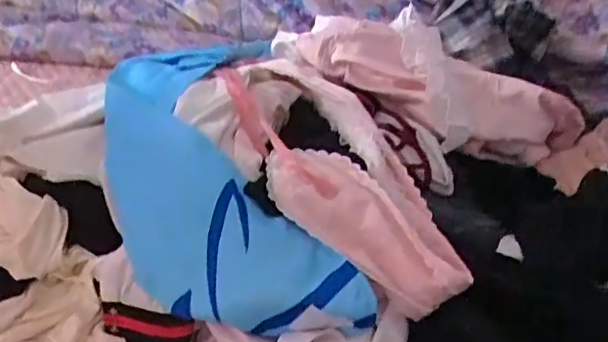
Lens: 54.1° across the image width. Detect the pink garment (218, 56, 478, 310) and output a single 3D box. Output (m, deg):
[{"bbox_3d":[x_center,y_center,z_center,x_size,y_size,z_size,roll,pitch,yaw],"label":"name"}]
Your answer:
[{"bbox_3d":[0.020,-0.007,0.676,0.171,0.093,0.377,-11,39,-25],"label":"pink garment"}]

